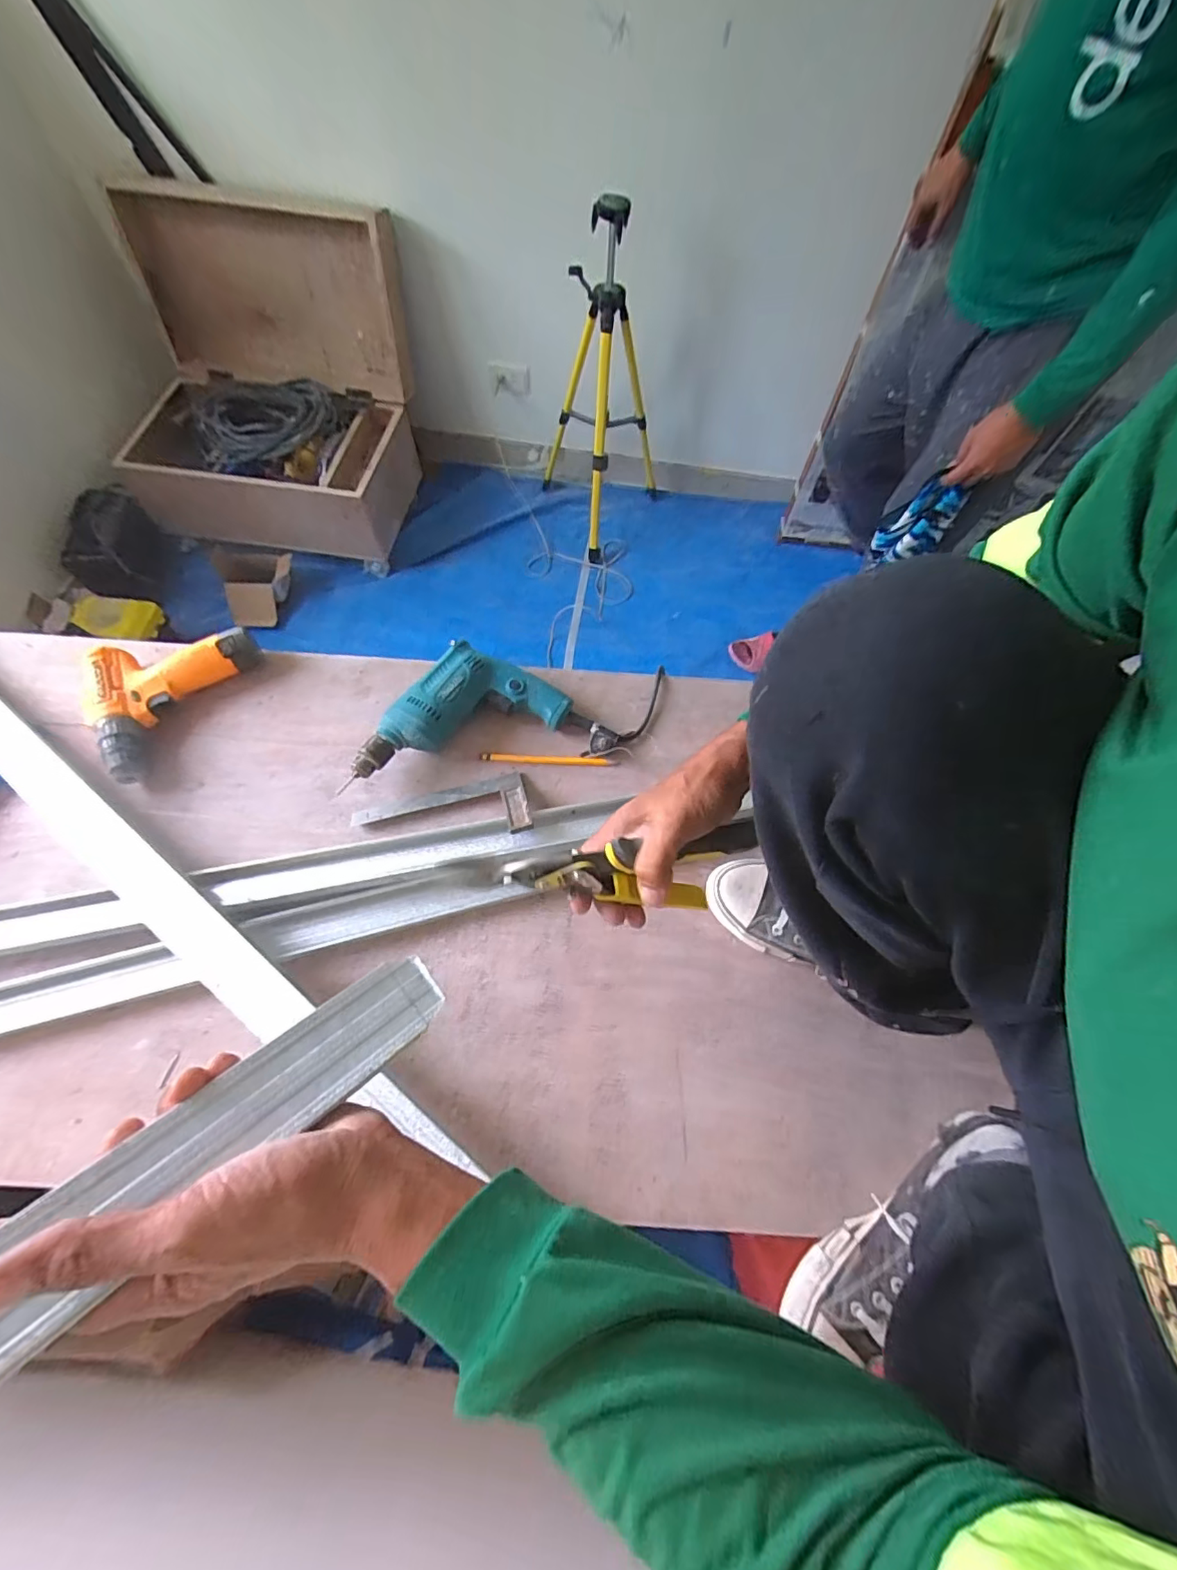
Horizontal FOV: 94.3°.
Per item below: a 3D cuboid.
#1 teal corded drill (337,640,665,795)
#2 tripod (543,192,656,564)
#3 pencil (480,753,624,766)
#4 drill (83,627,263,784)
[{"bbox_3d":[-0.092,-0.102,0.682,0.396,0.066,0.158,-7,65,-7],"label":"teal corded drill"},{"bbox_3d":[0.064,-1.075,1.514,0.371,0.782,0.371,-2,66,-2],"label":"tripod"},{"bbox_3d":[-0.050,-0.032,0.680,0.168,0.004,0.011,3,84,1],"label":"pencil"},{"bbox_3d":[-0.538,-0.124,0.673,0.151,0.053,0.222,28,66,9],"label":"drill"}]

